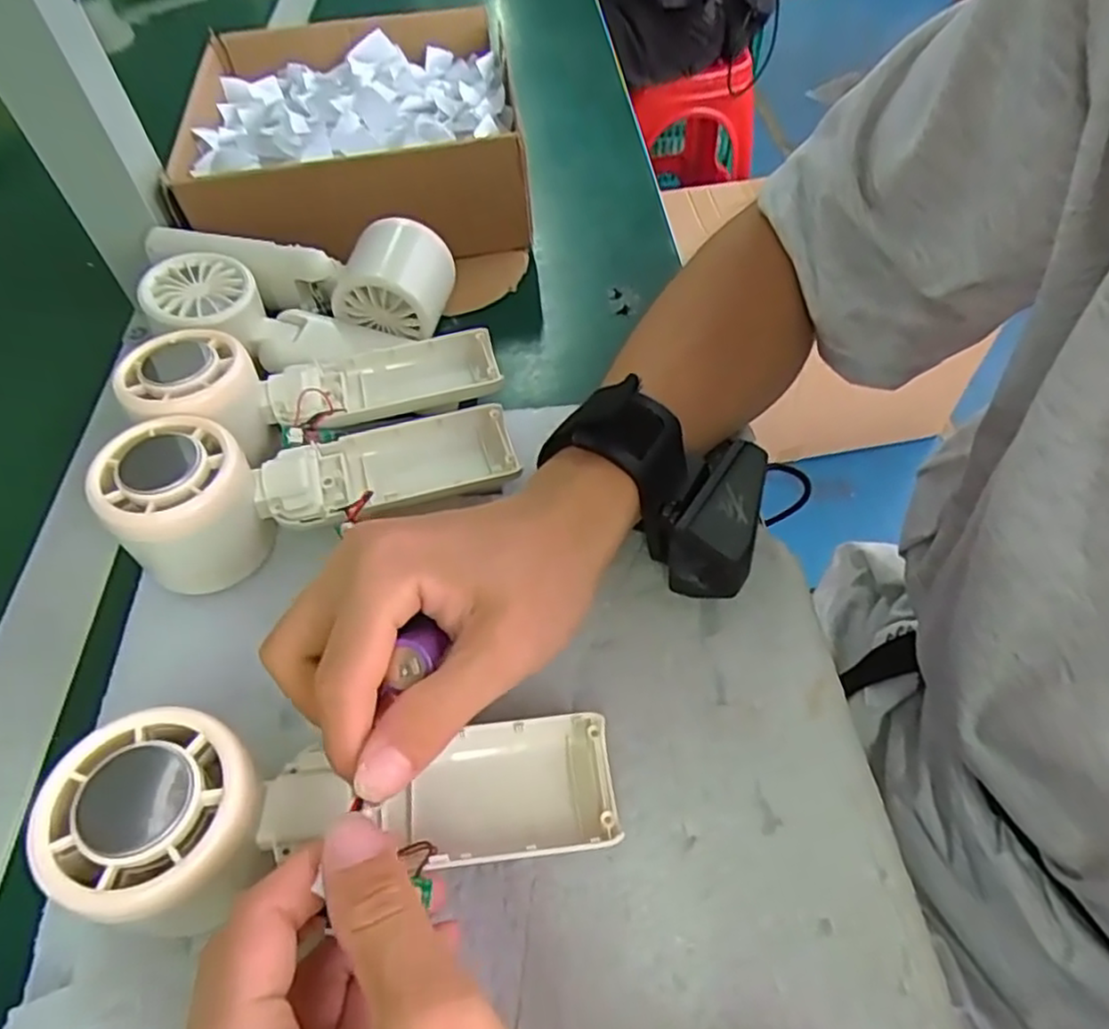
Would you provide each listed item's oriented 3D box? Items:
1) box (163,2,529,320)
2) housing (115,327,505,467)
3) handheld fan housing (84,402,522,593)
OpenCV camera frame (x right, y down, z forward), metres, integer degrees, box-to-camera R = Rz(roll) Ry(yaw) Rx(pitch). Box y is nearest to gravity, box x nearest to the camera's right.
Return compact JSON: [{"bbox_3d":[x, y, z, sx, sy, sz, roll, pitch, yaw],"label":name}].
[{"bbox_3d":[-0.129,-0.243,0.468,0.209,0.081,0.258,-8,54,-4],"label":"box"},{"bbox_3d":[-0.110,-0.059,0.330,0.160,0.043,0.057,-9,51,-22],"label":"housing"},{"bbox_3d":[-0.097,-0.016,0.298,0.161,0.058,0.055,-18,55,-11],"label":"handheld fan housing"}]

